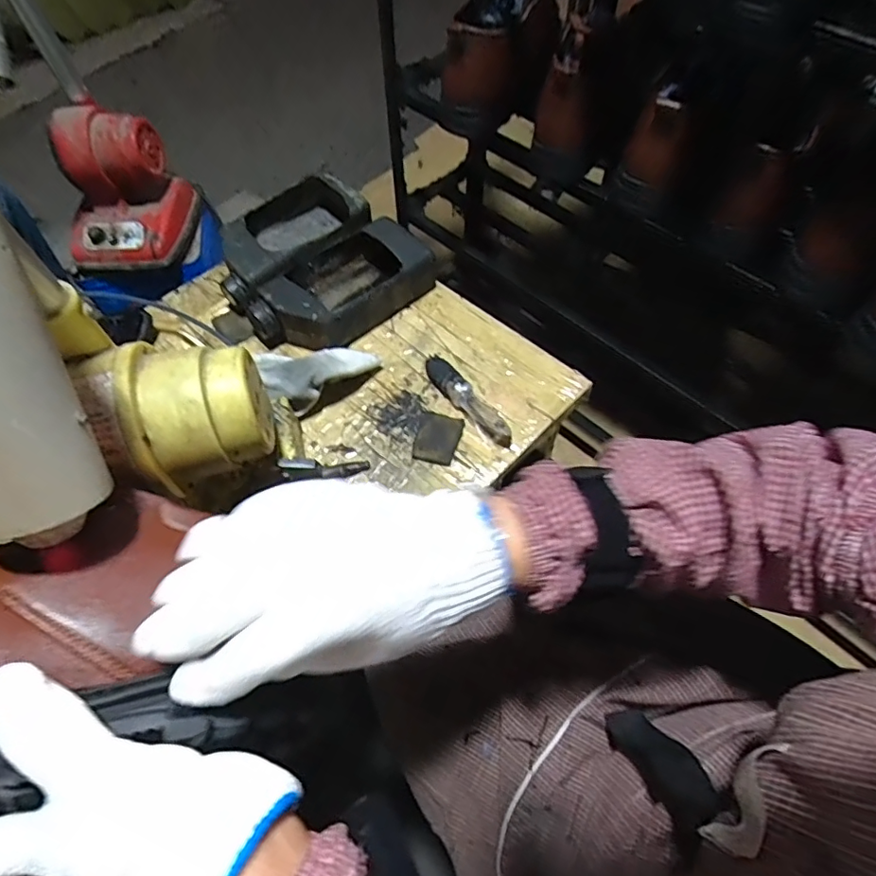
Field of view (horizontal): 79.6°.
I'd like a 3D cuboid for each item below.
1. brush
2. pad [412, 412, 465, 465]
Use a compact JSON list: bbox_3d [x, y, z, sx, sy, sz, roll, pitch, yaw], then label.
[{"bbox_3d":[0.032,-0.048,0.599,0.030,0.030,0.148,-31,64,-16],"label":"brush"},{"bbox_3d":[-0.001,-0.001,0.581,0.048,0.015,0.059,13,61,8],"label":"pad"}]

